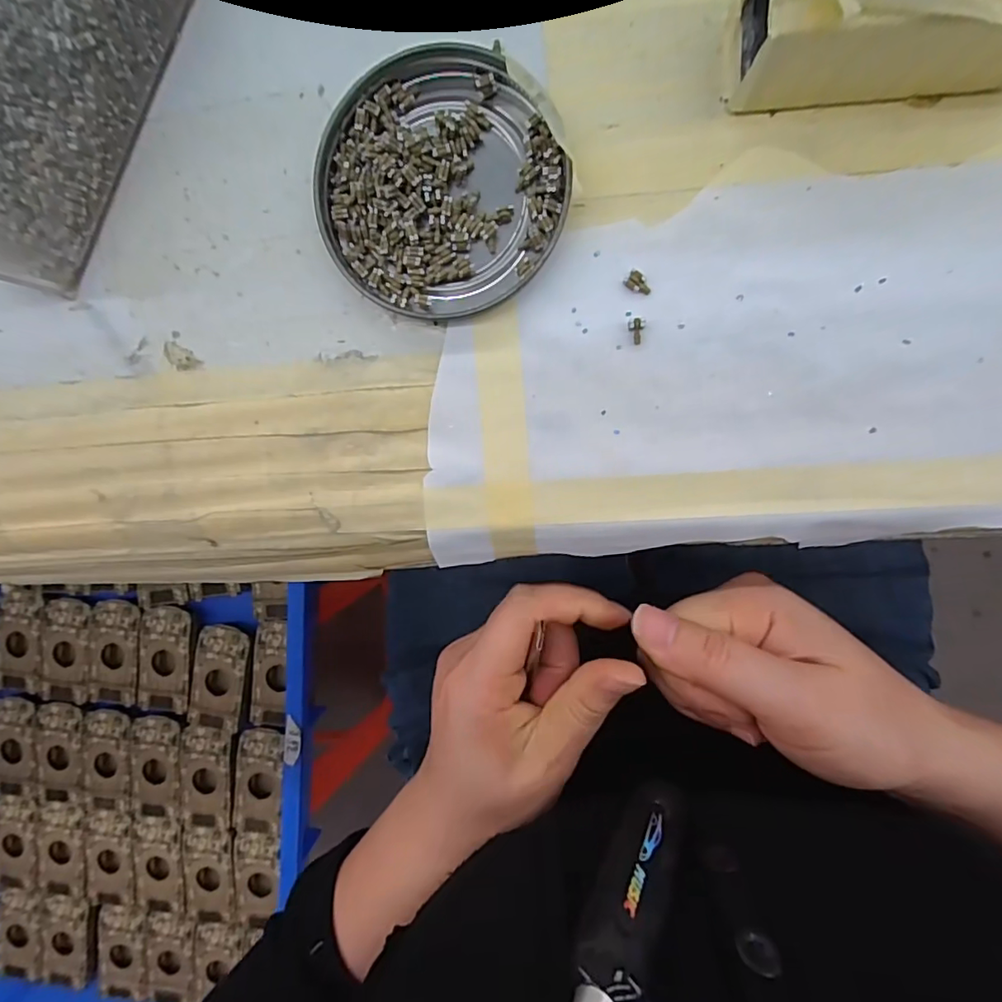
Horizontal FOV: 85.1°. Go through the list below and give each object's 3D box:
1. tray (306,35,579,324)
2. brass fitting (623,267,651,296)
[{"bbox_3d":[-0.020,-0.101,0.173,0.076,0.010,0.080,0,94,6],"label":"tray"},{"bbox_3d":[0.043,-0.069,0.171,0.009,0.004,0.006,42,98,1],"label":"brass fitting"}]

